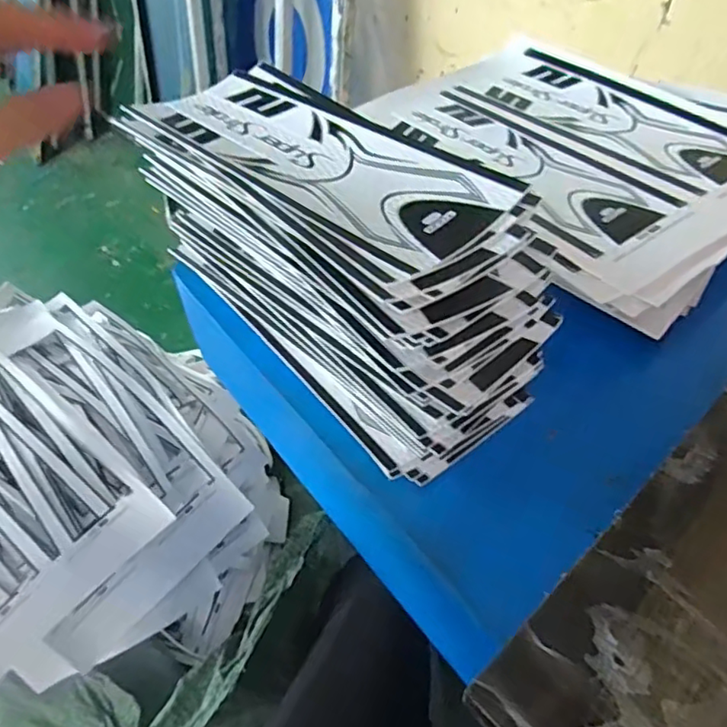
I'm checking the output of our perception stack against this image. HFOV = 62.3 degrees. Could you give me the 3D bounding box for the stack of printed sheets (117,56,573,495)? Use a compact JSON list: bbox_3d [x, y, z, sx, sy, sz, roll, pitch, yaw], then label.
[{"bbox_3d":[-0.024,-0.080,0.395,0.121,0.116,0.299,-32,51,-24],"label":"stack of printed sheets"}]

